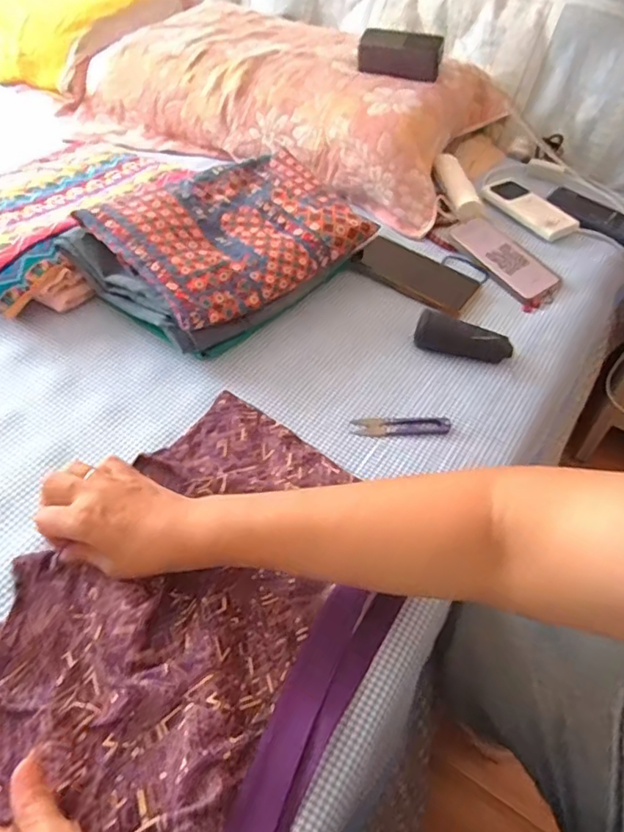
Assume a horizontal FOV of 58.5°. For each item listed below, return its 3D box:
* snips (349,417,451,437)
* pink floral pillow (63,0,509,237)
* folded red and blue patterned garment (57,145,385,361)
[{"bbox_3d":[0.092,0.011,0.576,0.101,0.004,0.023,-1,48,-5],"label":"snips"},{"bbox_3d":[-0.039,-0.555,0.963,0.668,0.132,0.363,26,51,18],"label":"pink floral pillow"},{"bbox_3d":[-0.100,-0.204,0.678,0.313,0.097,0.208,-33,58,-29],"label":"folded red and blue patterned garment"}]

